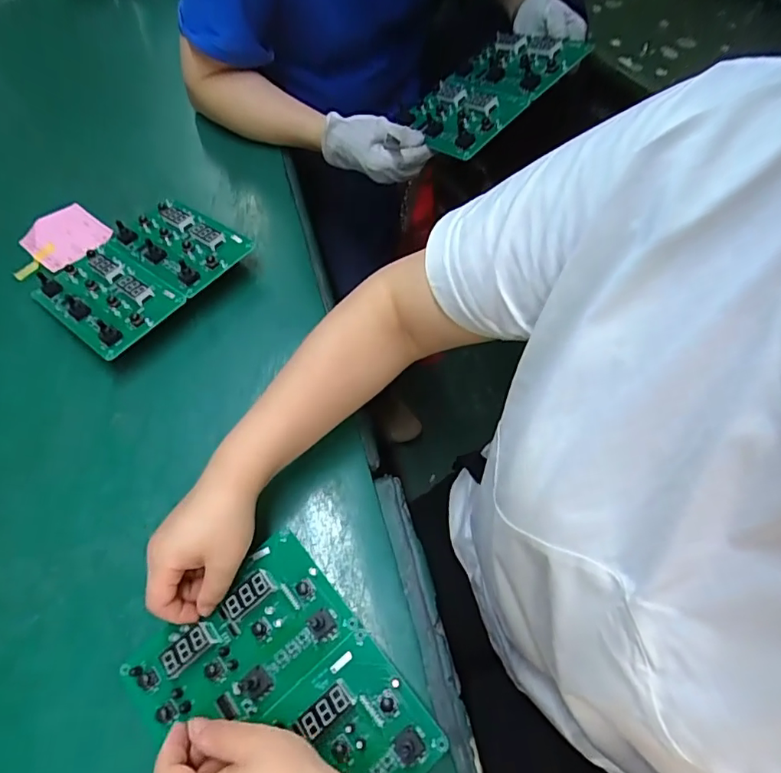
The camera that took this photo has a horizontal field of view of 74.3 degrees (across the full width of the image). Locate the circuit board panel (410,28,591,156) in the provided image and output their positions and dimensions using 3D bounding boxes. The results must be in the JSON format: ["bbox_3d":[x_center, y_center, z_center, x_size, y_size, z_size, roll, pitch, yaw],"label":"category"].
[{"bbox_3d":[0.119,-0.363,0.628,0.201,0.017,0.139,-43,52,-6],"label":"circuit board panel"}]

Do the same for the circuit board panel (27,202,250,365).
[{"bbox_3d":[-0.275,-0.132,0.571,0.159,0.031,0.194,35,66,18],"label":"circuit board panel"}]

